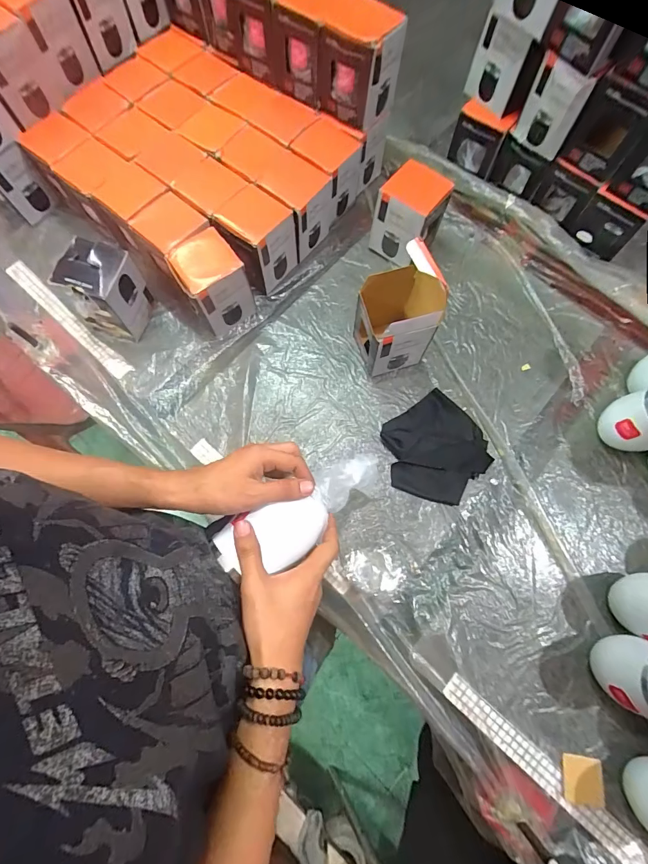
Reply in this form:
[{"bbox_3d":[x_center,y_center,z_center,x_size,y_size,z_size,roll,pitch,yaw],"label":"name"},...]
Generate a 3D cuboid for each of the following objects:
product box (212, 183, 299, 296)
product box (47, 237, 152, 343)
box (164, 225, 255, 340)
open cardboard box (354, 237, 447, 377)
[{"bbox_3d":[-0.115,-0.317,0.661,0.099,0.125,0.106,38,77,10],"label":"product box"},{"bbox_3d":[-0.347,-0.224,0.626,0.103,0.126,0.091,14,74,3],"label":"product box"},{"bbox_3d":[-0.183,-0.240,0.632,0.095,0.122,0.104,-34,77,-10],"label":"box"},{"bbox_3d":[0.104,-0.171,0.573,0.089,0.200,0.092,-16,74,-5],"label":"open cardboard box"}]

